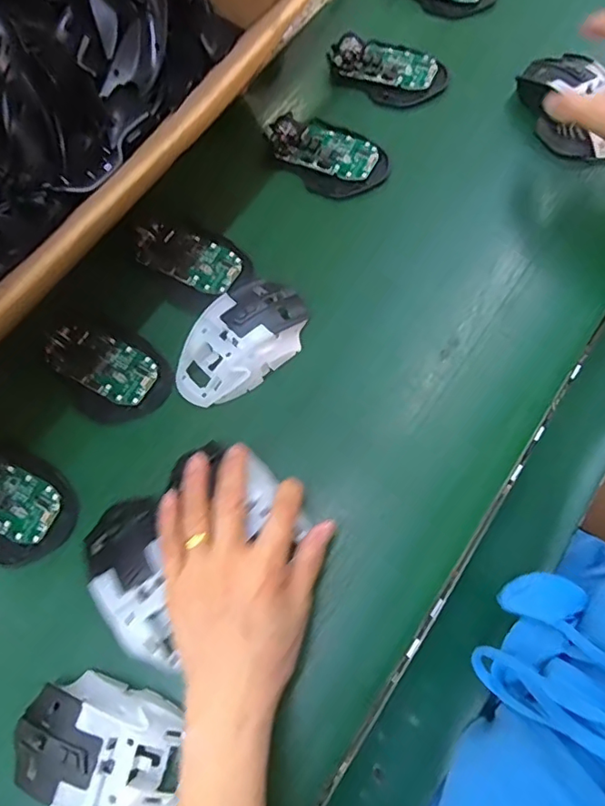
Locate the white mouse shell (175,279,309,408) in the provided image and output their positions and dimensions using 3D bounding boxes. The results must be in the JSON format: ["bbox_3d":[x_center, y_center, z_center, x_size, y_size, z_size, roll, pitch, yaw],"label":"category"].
[{"bbox_3d":[-0.048,-0.049,0.409,0.065,0.033,0.115,40,77,15],"label":"white mouse shell"}]

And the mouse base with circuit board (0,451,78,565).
[{"bbox_3d":[-0.217,0.071,0.382,0.105,0.018,0.072,24,73,11],"label":"mouse base with circuit board"}]

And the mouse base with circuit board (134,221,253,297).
[{"bbox_3d":[-0.092,-0.128,0.451,0.100,0.015,0.055,28,74,12],"label":"mouse base with circuit board"}]

